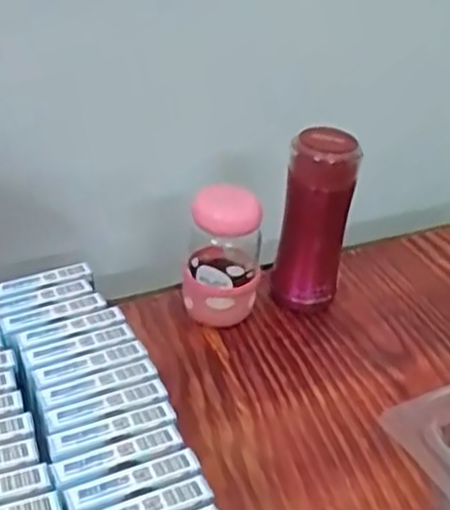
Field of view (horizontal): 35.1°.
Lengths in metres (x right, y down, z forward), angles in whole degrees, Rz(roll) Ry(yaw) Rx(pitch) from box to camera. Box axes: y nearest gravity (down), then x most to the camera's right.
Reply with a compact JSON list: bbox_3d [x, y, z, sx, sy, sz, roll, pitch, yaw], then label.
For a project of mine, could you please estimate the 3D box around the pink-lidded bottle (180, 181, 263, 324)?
[{"bbox_3d":[-0.001,-0.003,0.702,0.073,0.143,0.073,6,33,4],"label":"pink-lidded bottle"}]

